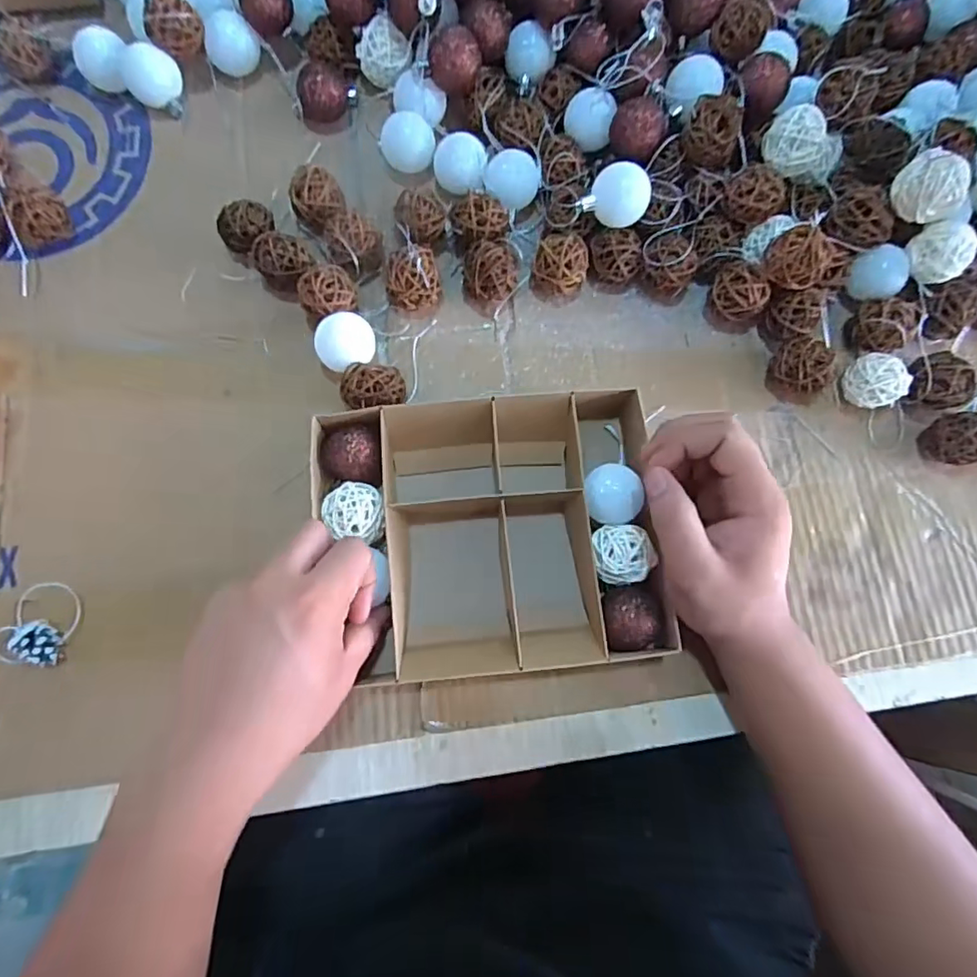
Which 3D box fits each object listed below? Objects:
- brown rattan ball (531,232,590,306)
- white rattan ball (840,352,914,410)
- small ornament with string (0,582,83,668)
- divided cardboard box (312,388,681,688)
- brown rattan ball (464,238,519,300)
[{"bbox_3d":[0.051,-0.155,0.399,0.035,0.033,0.035,0,77,-2],"label":"brown rattan ball"},{"bbox_3d":[0.264,-0.073,0.388,0.028,0.033,0.036,-34,81,-9],"label":"white rattan ball"},{"bbox_3d":[-0.272,0.082,0.341,0.034,0.017,0.048,18,77,2],"label":"small ornament with string"},{"bbox_3d":[0.000,0.027,0.356,0.204,0.041,0.171,-4,80,-2],"label":"divided cardboard box"},{"bbox_3d":[0.002,-0.149,0.394,0.036,0.036,0.036,0,77,-2],"label":"brown rattan ball"}]

